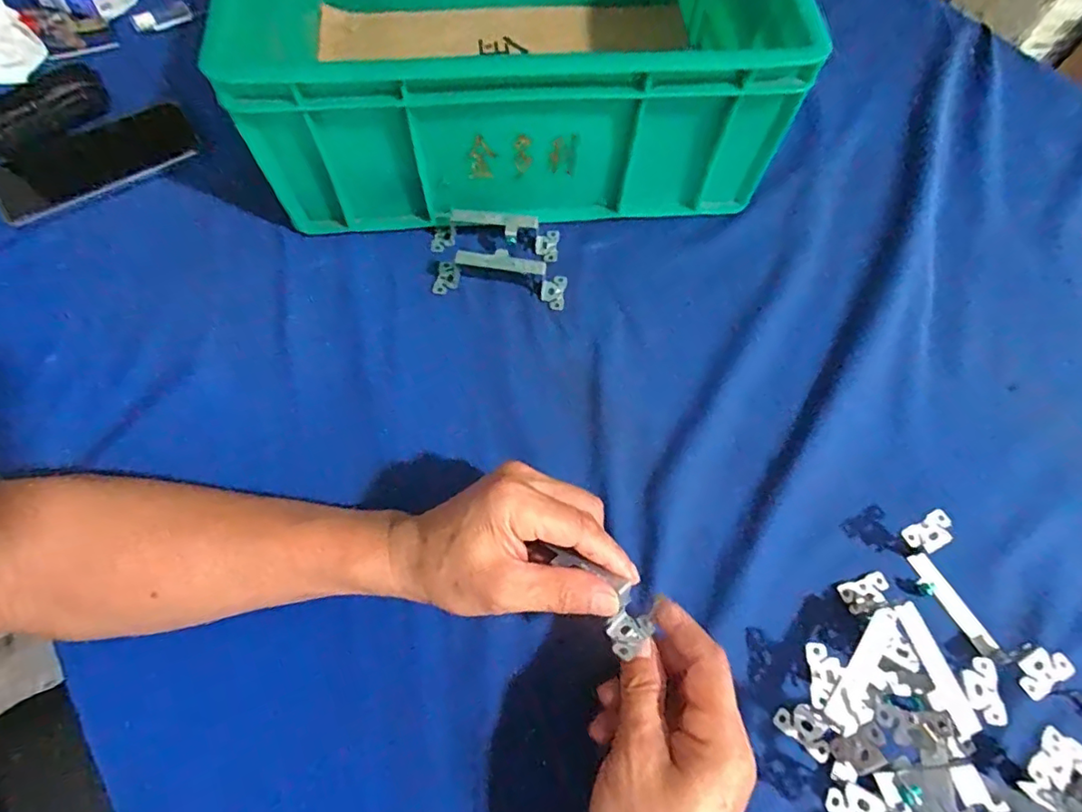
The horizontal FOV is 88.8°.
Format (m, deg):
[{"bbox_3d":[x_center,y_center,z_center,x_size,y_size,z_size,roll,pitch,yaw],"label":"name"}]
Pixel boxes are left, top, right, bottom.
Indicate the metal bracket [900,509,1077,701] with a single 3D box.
[{"bbox_3d":[0.269,0.122,0.346,0.033,0.031,0.108,-25,69,-12],"label":"metal bracket"}]

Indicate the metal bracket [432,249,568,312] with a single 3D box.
[{"bbox_3d":[-0.032,-0.103,0.439,0.103,0.030,0.030,6,66,1],"label":"metal bracket"}]

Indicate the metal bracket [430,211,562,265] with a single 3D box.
[{"bbox_3d":[-0.038,-0.142,0.454,0.104,0.035,0.031,0,66,-1],"label":"metal bracket"}]

